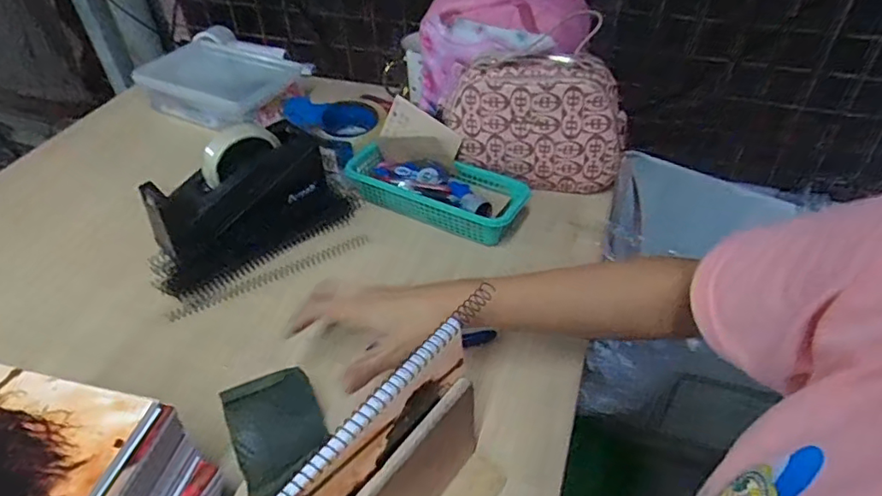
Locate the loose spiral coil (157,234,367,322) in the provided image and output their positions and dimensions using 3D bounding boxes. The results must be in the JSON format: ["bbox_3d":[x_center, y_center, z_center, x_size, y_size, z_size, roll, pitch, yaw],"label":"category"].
[{"bbox_3d":[-0.183,0.033,0.626,0.228,0.015,0.023,-25,48,-23],"label":"loose spiral coil"}]

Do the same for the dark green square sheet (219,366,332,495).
[{"bbox_3d":[-0.131,0.145,0.454,0.071,0.012,0.089,-22,71,-15],"label":"dark green square sheet"}]

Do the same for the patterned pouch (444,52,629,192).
[{"bbox_3d":[0.117,-0.155,0.696,0.218,0.138,0.094,7,43,10],"label":"patterned pouch"}]

